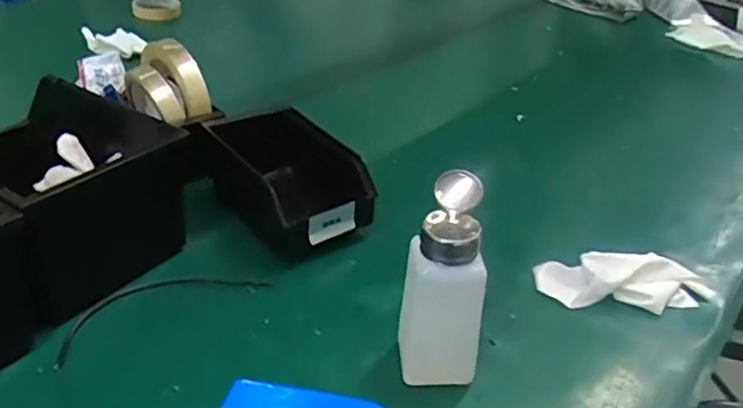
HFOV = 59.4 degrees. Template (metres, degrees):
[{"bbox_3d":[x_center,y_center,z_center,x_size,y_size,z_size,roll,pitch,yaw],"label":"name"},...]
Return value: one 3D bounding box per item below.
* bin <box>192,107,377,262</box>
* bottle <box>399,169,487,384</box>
[{"bbox_3d":[-0.084,-0.024,0.628,0.103,0.078,0.160,-22,42,-34],"label":"bin"},{"bbox_3d":[0.055,0.057,0.463,0.056,0.146,0.071,8,34,4],"label":"bottle"}]

